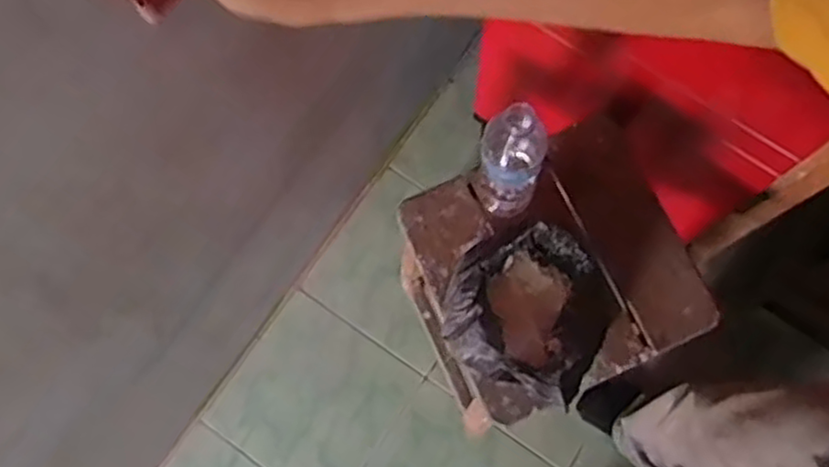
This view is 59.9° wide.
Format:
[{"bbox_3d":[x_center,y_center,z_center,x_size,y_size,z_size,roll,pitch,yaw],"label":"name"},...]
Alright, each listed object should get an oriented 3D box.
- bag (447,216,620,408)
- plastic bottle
[{"bbox_3d":[0.120,0.082,0.767,0.178,0.133,0.180,33,79,9],"label":"bag"},{"bbox_3d":[0.103,-0.068,0.798,0.071,0.186,0.069,13,76,4],"label":"plastic bottle"}]

